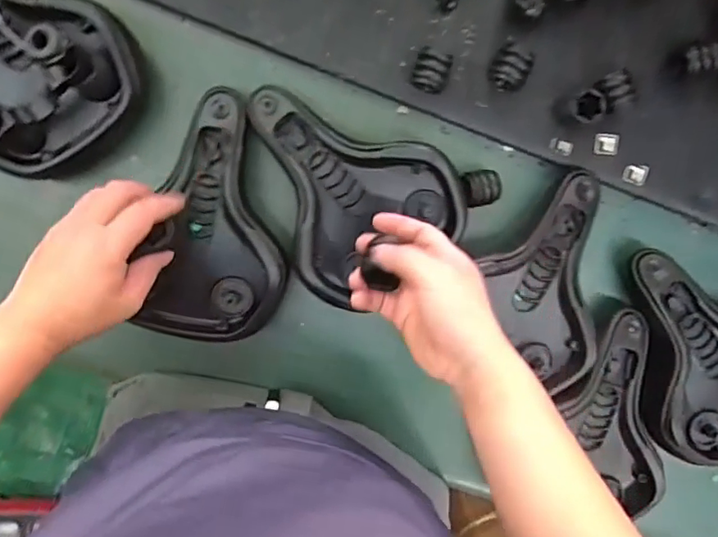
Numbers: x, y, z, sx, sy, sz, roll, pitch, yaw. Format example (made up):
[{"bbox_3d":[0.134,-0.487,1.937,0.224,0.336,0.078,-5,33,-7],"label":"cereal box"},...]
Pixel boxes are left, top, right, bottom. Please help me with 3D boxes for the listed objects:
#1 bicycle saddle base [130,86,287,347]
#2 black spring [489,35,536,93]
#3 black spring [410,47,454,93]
[{"bbox_3d":[-0.143,-0.049,0.546,0.138,0.036,0.248,4,96,-4],"label":"bicycle saddle base"},{"bbox_3d":[0.154,-0.205,0.552,0.045,0.038,0.047,-42,98,3],"label":"black spring"},{"bbox_3d":[0.072,-0.199,0.552,0.034,0.035,0.035,15,97,-5],"label":"black spring"}]

